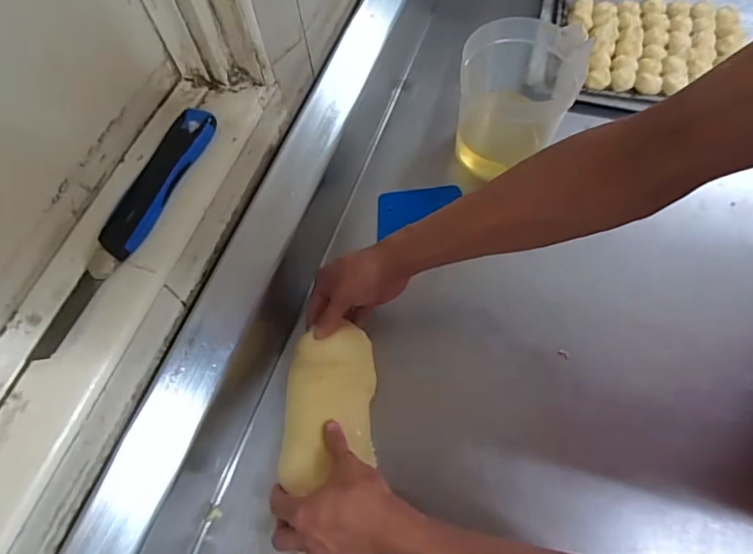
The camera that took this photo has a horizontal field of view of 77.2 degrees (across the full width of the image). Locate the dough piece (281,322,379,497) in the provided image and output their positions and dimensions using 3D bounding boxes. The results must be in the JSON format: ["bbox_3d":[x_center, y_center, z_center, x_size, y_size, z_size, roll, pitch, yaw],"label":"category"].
[{"bbox_3d":[-0.049,0.129,0.482,0.091,0.029,0.154,0,65,3],"label":"dough piece"}]

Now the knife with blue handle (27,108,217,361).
[{"bbox_3d":[-0.202,-0.047,0.382,0.040,0.014,0.234,19,67,12],"label":"knife with blue handle"}]

